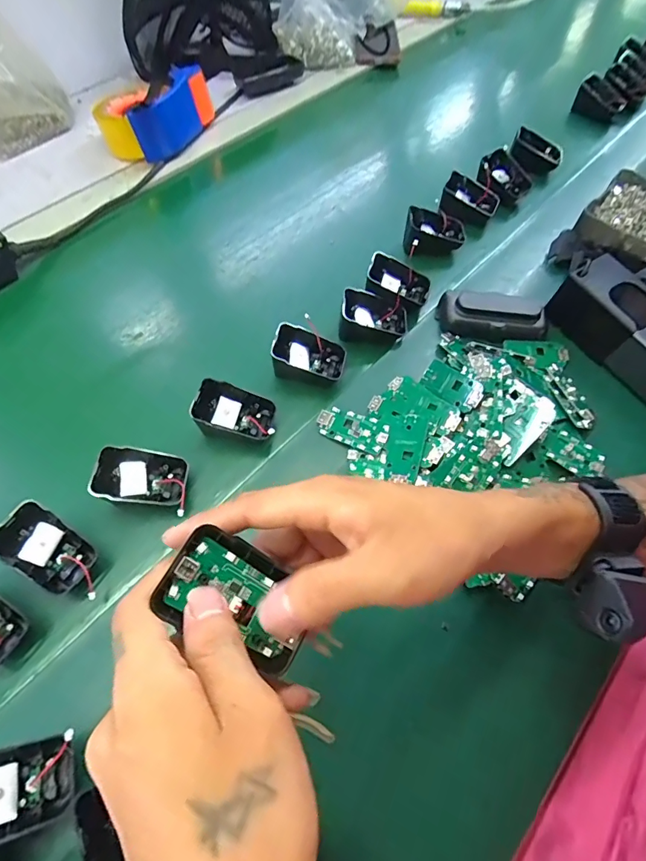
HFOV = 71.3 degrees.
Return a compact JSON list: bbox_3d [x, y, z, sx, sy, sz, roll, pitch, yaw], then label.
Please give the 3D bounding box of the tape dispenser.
[{"bbox_3d":[-0.234,-0.430,0.610,0.103,0.066,0.142,30,67,15],"label":"tape dispenser"}]

